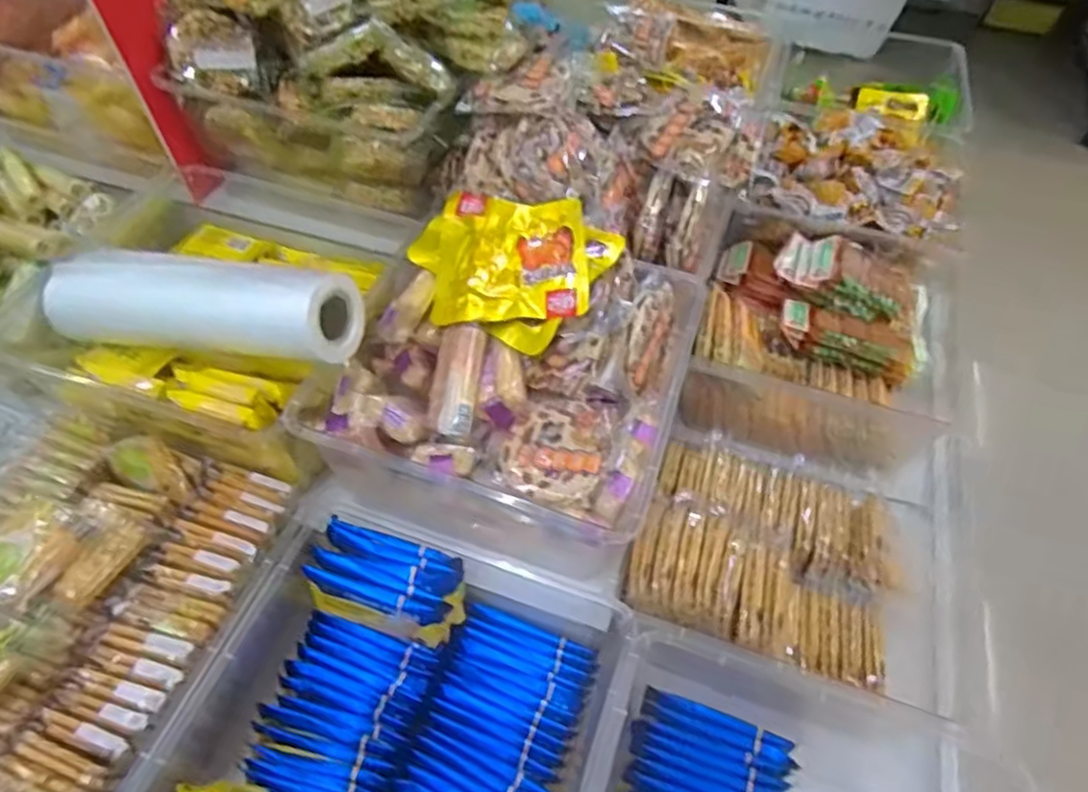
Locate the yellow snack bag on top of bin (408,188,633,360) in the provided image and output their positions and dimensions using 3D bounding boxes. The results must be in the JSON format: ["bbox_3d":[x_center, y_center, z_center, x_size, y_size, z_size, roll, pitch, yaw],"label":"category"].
[{"bbox_3d":[-0.035,-0.118,0.626,0.176,0.046,0.140,24,80,12],"label":"yellow snack bag on top of bin"}]

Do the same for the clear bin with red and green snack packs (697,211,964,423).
[{"bbox_3d":[0.342,-0.088,0.850,0.283,0.114,0.267,16,53,10],"label":"clear bin with red and green snack packs"}]

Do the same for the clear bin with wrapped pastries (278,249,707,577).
[{"bbox_3d":[-0.027,-0.019,0.620,0.284,0.121,0.281,16,53,10],"label":"clear bin with wrapped pastries"}]

